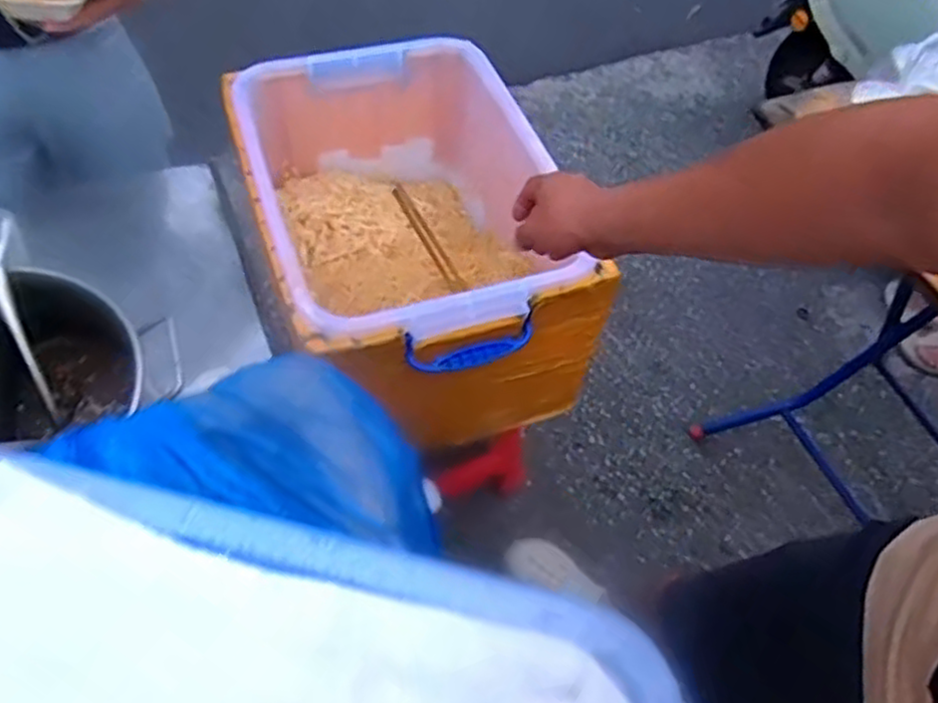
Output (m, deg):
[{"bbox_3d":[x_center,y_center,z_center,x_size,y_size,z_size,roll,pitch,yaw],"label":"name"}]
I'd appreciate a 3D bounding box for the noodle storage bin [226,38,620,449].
[{"bbox_3d":[-0.093,-0.167,1.037,0.373,0.261,0.535,-14,57,-15],"label":"noodle storage bin"}]

